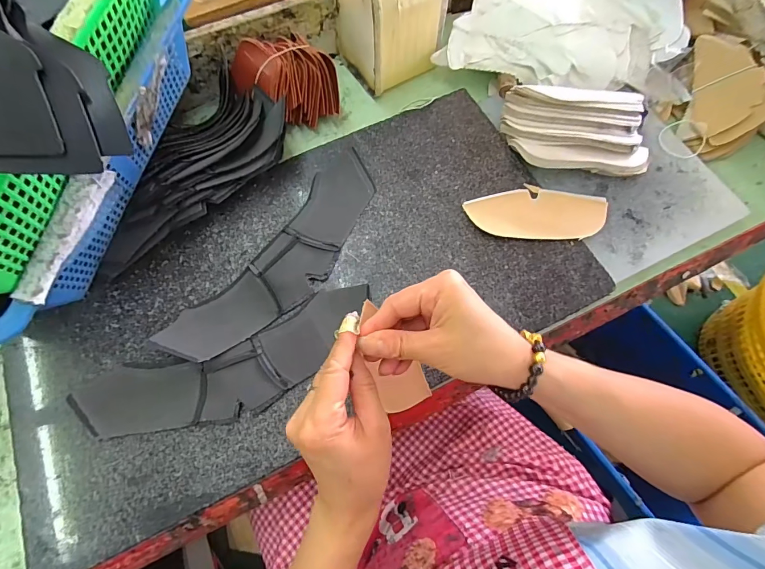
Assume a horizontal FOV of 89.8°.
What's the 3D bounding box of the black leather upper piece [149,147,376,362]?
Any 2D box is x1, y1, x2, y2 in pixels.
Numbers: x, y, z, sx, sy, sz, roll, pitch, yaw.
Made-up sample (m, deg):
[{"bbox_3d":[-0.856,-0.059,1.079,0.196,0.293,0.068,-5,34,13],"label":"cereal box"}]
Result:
[{"bbox_3d":[-0.108,-0.033,0.431,0.090,0.019,0.294,36,74,14],"label":"black leather upper piece"}]

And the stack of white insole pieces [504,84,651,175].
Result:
[{"bbox_3d":[0.239,-0.198,0.474,0.169,0.044,0.126,9,69,5],"label":"stack of white insole pieces"}]

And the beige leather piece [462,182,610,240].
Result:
[{"bbox_3d":[0.182,-0.085,0.456,0.160,0.008,0.065,2,74,1],"label":"beige leather piece"}]

